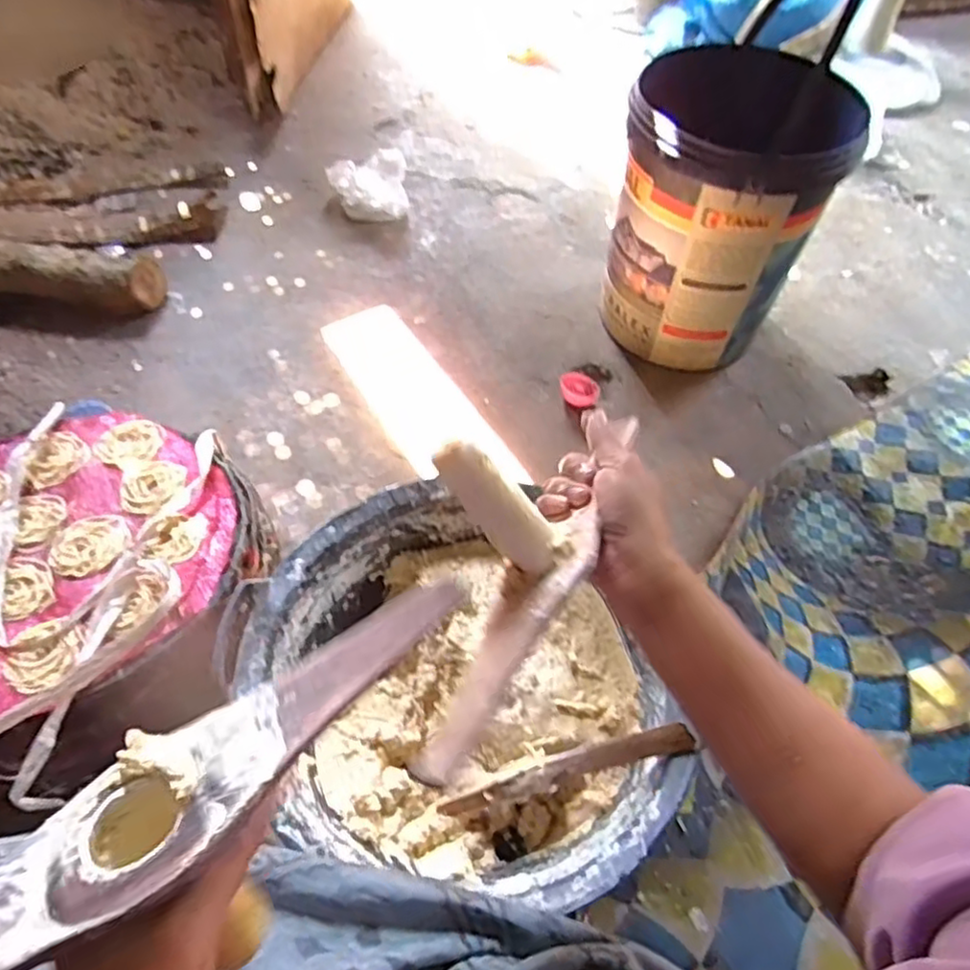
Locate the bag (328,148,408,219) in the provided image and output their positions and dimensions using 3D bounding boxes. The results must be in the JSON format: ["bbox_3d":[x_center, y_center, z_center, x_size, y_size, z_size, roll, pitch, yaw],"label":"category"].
[{"bbox_3d":[-0.221,-0.564,1.289,0.148,0.089,0.108,-5,57,-7],"label":"bag"}]

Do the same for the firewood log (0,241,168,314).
[{"bbox_3d":[-0.799,-0.343,1.104,0.518,0.089,0.077,3,56,-1],"label":"firewood log"}]

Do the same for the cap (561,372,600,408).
[{"bbox_3d":[0.147,-0.144,1.066,0.061,0.023,0.071,11,56,4],"label":"cap"}]

